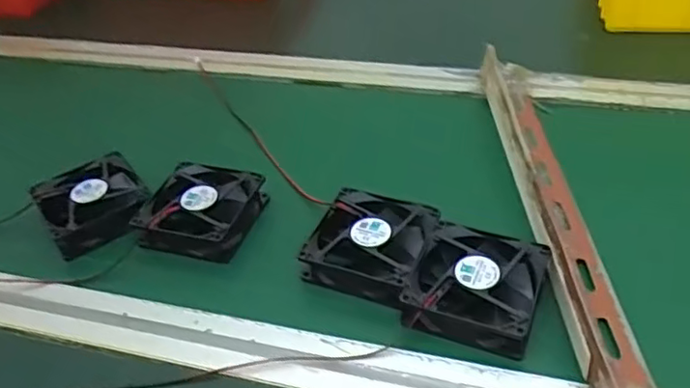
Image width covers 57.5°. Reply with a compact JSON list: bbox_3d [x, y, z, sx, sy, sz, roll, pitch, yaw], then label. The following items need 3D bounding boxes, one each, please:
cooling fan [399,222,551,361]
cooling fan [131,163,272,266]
[{"bbox_3d":[0.086,0.060,0.413,0.078,0.023,0.083,12,42,20],"label":"cooling fan"},{"bbox_3d":[-0.113,0.013,0.493,0.078,0.029,0.088,11,42,19],"label":"cooling fan"}]

